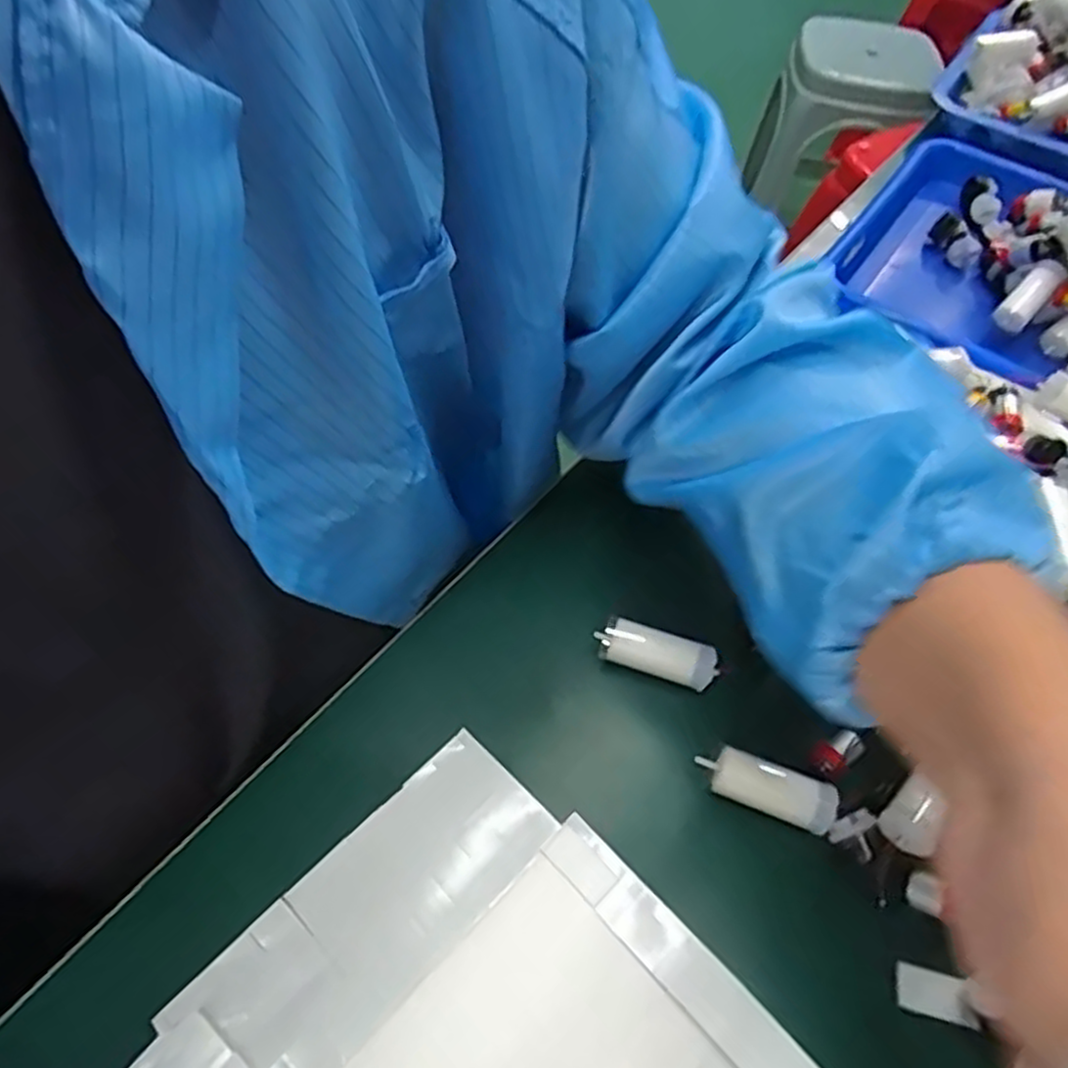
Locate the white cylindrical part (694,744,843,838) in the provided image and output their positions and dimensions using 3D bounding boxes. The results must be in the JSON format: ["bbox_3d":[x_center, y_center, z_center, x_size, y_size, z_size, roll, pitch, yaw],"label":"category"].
[{"bbox_3d":[0.098,0.108,0.317,0.056,0.015,0.019,23,57,12],"label":"white cylindrical part"}]

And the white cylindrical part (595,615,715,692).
[{"bbox_3d":[0.057,0.056,0.349,0.054,0.020,0.018,22,57,11],"label":"white cylindrical part"}]

